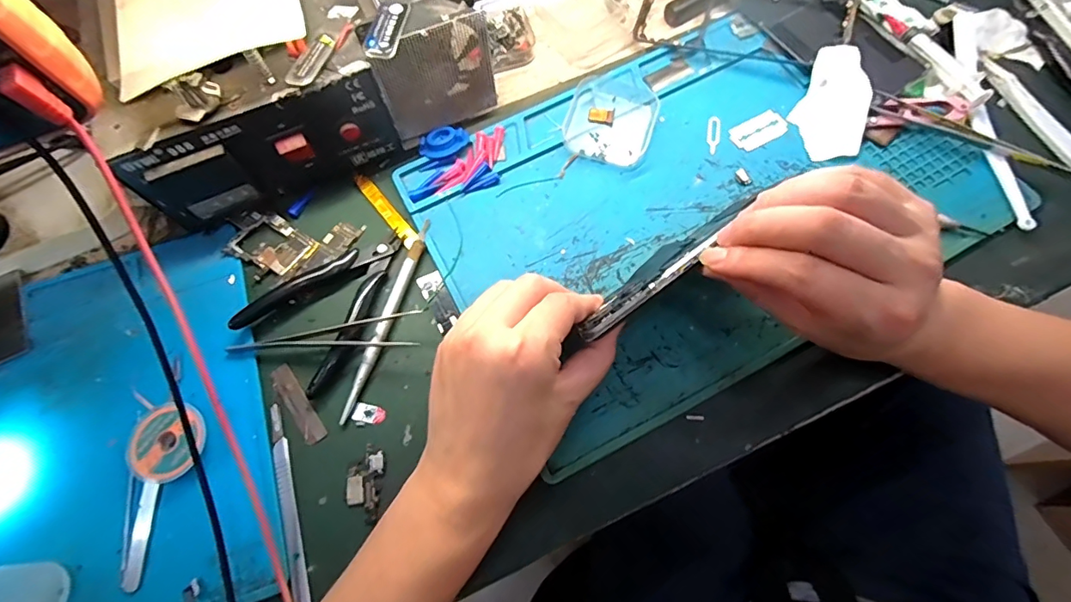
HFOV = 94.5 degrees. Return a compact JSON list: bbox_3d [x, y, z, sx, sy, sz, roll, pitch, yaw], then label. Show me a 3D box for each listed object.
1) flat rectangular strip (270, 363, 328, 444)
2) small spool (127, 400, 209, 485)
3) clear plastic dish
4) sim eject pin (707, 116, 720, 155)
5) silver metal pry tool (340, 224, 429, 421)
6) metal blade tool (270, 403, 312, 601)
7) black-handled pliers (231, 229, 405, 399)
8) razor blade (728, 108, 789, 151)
[{"bbox_3d":[-0.148,0.064,0.309,0.013,0.004,0.055,-37,72,-10],"label":"flat rectangular strip"},{"bbox_3d":[-0.220,0.081,0.293,0.047,0.010,0.041,40,76,15],"label":"small spool"},{"bbox_3d":[0.059,-0.142,0.374,0.065,0.009,0.085,20,72,10],"label":"clear plastic dish"},{"bbox_3d":[0.133,-0.124,0.369,0.008,0.004,0.034,5,70,19],"label":"sim eject pin"},{"bbox_3d":[-0.095,0.009,0.323,0.010,0.010,0.141,16,71,8],"label":"silver metal pry tool"},{"bbox_3d":[-0.143,0.116,0.285,0.009,0.007,0.115,-20,70,-5],"label":"metal blade tool"},{"bbox_3d":[-0.135,-0.007,0.328,0.074,0.014,0.113,33,75,14],"label":"black-handled pliers"},{"bbox_3d":[0.165,-0.128,0.367,0.042,0.004,0.025,-29,71,-8],"label":"razor blade"}]

